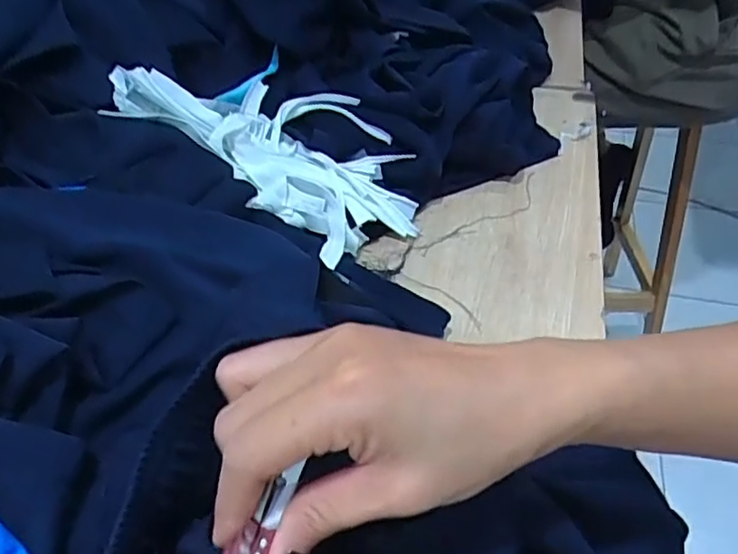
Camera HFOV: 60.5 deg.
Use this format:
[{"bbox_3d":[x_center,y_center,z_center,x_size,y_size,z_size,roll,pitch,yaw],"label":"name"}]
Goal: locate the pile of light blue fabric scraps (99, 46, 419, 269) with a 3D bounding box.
[{"bbox_3d":[-0.078,-0.115,0.548,0.276,0.057,0.156,29,45,-6],"label":"pile of light blue fabric scraps"}]

